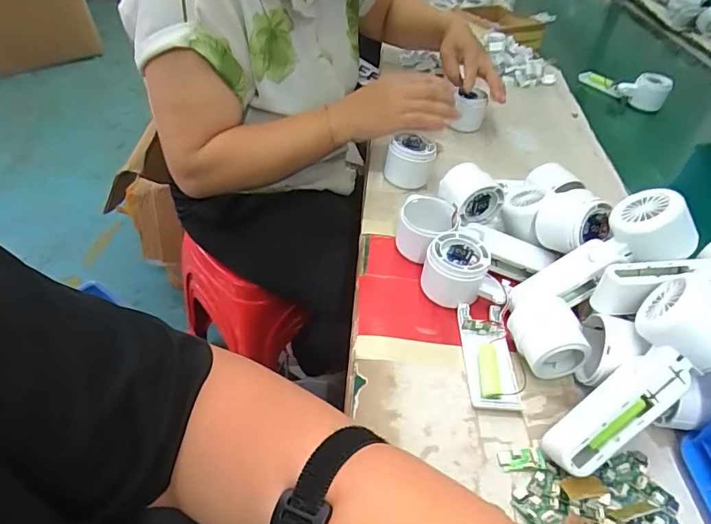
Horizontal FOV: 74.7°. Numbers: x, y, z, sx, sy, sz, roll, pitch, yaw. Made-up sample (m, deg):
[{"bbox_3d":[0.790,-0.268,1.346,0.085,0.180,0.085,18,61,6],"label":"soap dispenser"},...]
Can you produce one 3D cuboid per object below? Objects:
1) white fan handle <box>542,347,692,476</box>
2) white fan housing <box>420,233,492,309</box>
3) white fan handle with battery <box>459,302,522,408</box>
[{"bbox_3d":[0.179,0.101,0.321,0.109,0.028,0.039,-39,53,-2],"label":"white fan handle"},{"bbox_3d":[0.096,0.009,0.446,0.060,0.051,0.052,26,47,21],"label":"white fan housing"},{"bbox_3d":[0.114,0.080,0.398,0.042,0.017,0.101,5,43,0],"label":"white fan handle with battery"}]

